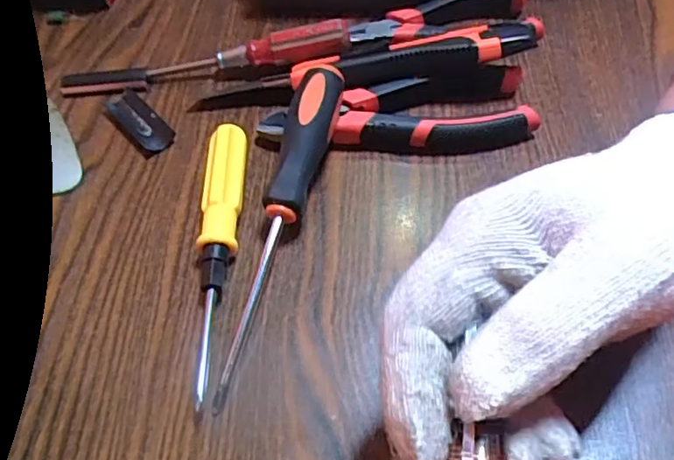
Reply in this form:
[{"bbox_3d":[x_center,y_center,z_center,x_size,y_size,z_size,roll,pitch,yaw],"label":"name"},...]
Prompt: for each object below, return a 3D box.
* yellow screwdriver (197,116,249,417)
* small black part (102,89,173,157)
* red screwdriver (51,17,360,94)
[{"bbox_3d":[-0.061,0.008,0.311,0.020,0.020,0.152,-2,54,1],"label":"yellow screwdriver"},{"bbox_3d":[-0.123,-0.067,0.374,0.024,0.005,0.056,-35,60,-20],"label":"small black part"},{"bbox_3d":[-0.085,-0.110,0.389,0.185,0.034,0.016,-5,54,-1],"label":"red screwdriver"}]

